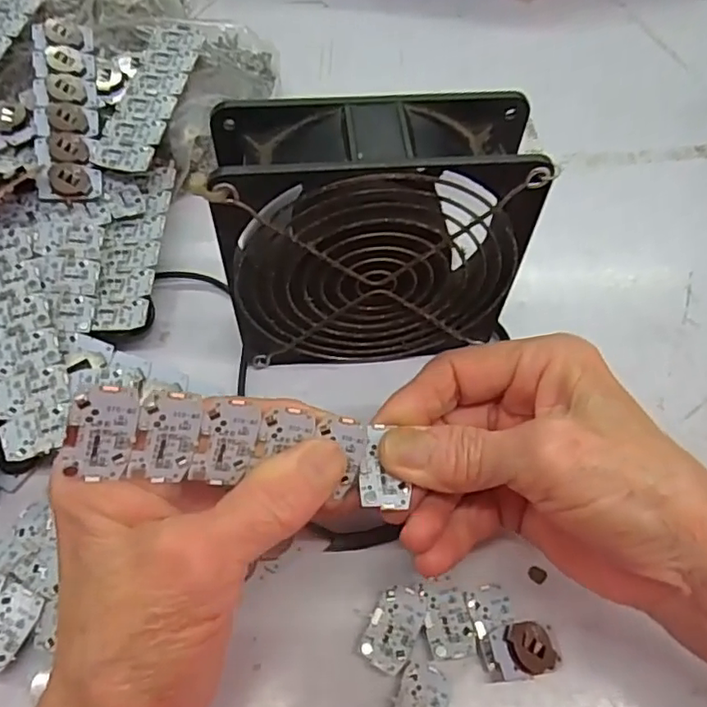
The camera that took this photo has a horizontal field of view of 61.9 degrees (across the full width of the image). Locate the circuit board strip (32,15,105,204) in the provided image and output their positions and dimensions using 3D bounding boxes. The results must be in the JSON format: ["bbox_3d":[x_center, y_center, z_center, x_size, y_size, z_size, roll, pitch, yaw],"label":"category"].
[{"bbox_3d":[-0.149,-0.128,0.306,0.030,0.008,0.108,-9,73,-7],"label":"circuit board strip"}]

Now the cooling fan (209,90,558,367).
[{"bbox_3d":[0.009,-0.043,0.251,0.116,0.120,0.042,-4,57,-4],"label":"cooling fan"}]

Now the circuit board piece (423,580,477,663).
[{"bbox_3d":[0.036,0.100,0.223,0.017,0.004,0.027,-4,57,-4],"label":"circuit board piece"}]

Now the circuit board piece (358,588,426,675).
[{"bbox_3d":[0.016,0.103,0.222,0.018,0.004,0.029,23,59,13],"label":"circuit board piece"}]

